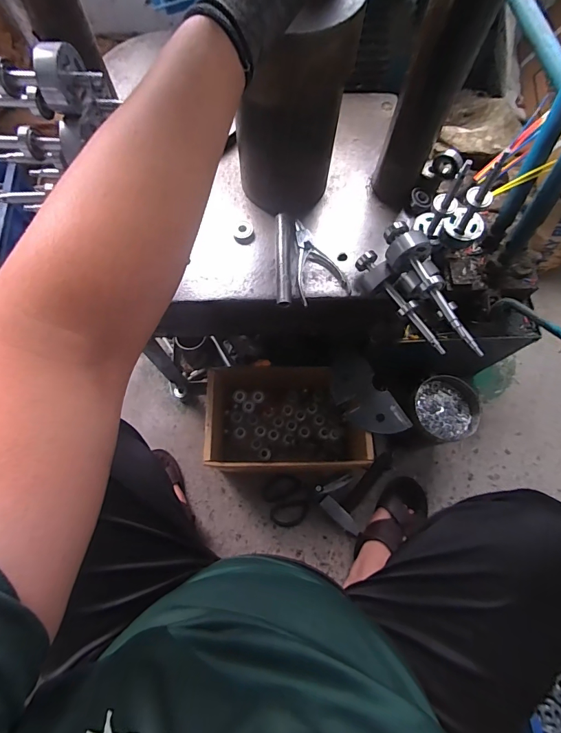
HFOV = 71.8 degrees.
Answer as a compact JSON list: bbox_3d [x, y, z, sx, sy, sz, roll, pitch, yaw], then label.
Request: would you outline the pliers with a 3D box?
[{"bbox_3d":[0.042,-0.149,0.547,0.067,0.015,0.124,-21,74,-8],"label":"pliers"}]

